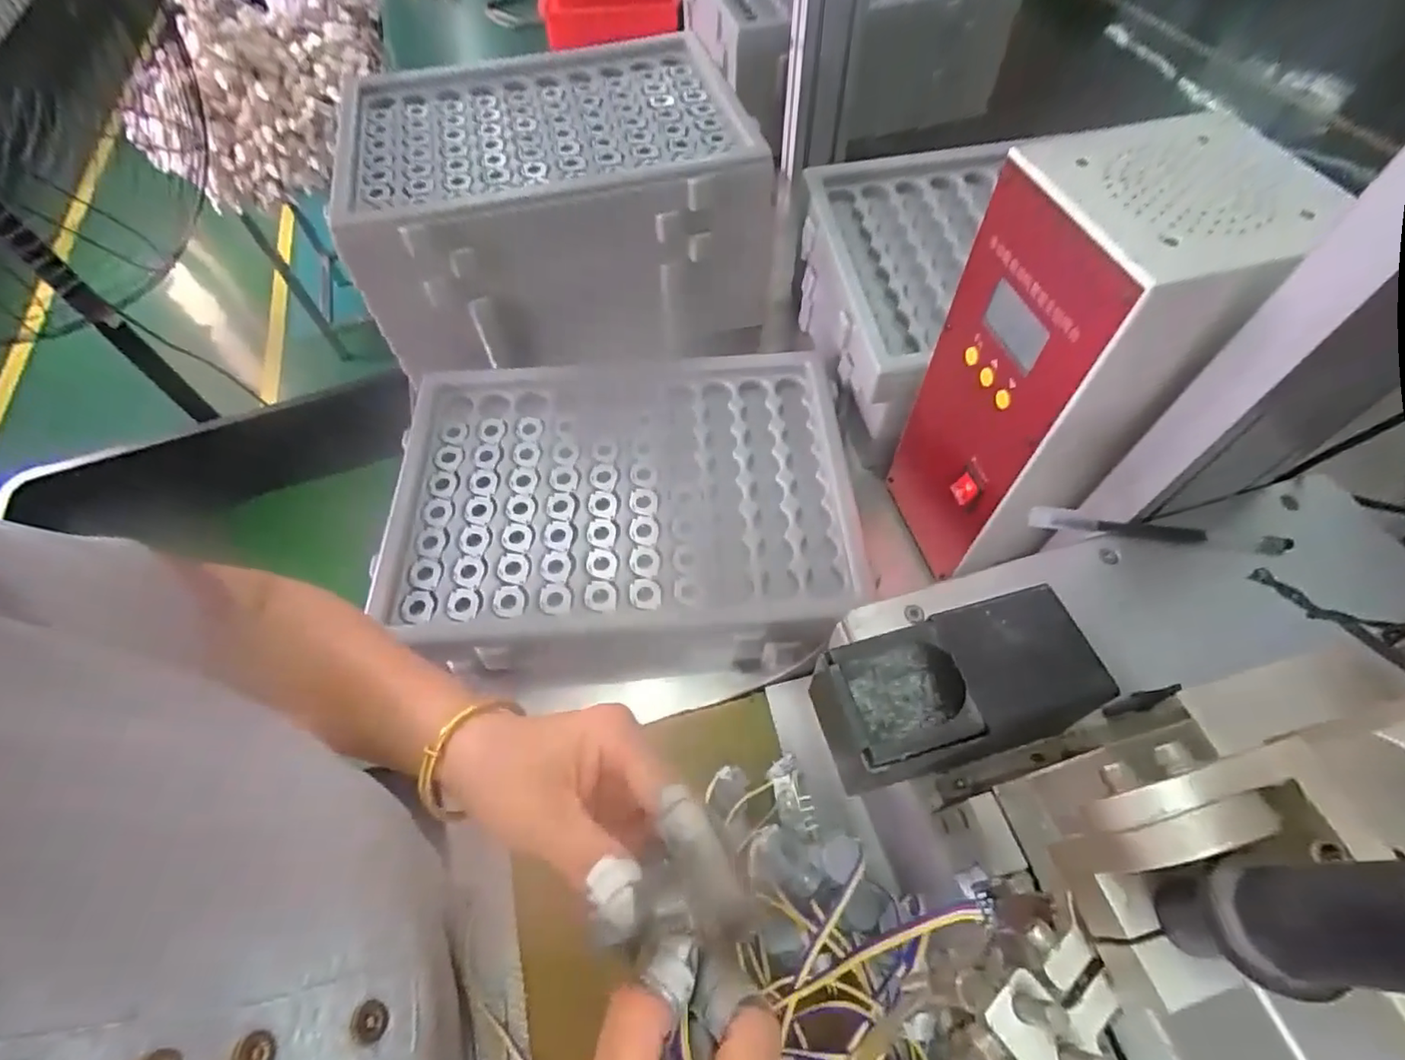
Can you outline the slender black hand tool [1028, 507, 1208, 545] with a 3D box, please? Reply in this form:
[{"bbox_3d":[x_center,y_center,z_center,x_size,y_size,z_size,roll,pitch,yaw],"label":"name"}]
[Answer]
[{"bbox_3d":[0.244,-0.002,0.359,0.095,0.012,0.012,6,59,7],"label":"slender black hand tool"}]

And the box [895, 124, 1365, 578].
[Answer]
[{"bbox_3d":[0.233,-0.092,0.397,0.129,0.261,0.130,-11,58,-3],"label":"box"}]

